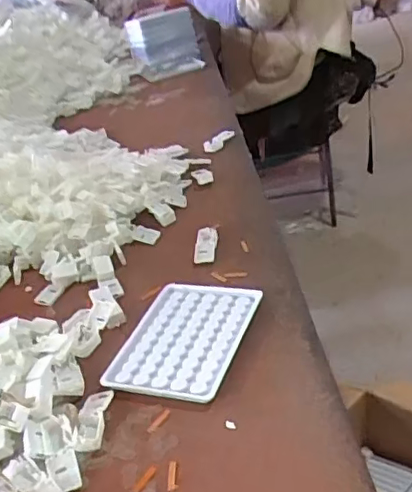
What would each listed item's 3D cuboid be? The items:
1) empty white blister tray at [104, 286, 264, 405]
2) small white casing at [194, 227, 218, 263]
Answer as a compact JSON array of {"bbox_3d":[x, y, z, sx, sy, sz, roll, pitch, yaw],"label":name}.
[{"bbox_3d":[-0.019,0.072,0.491,0.095,0.010,0.127,4,33,23],"label":"empty white blister tray"},{"bbox_3d":[0.000,0.000,0.613,0.021,0.016,0.052,-5,31,9],"label":"small white casing"}]

